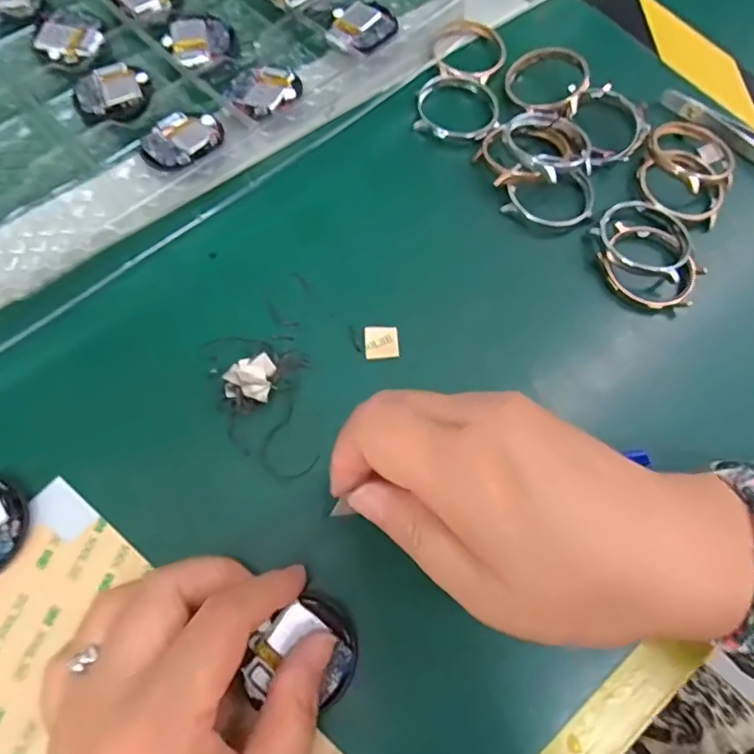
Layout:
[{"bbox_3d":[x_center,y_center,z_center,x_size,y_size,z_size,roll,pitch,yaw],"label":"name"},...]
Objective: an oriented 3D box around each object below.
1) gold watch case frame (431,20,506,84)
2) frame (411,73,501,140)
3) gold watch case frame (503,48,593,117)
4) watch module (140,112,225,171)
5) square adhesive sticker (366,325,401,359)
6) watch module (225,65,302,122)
[{"bbox_3d":[0.054,-0.192,0.330,0.043,0.010,0.045,11,68,1],"label":"gold watch case frame"},{"bbox_3d":[0.046,-0.153,0.315,0.046,0.011,0.044,6,68,-1],"label":"frame"},{"bbox_3d":[0.096,-0.169,0.317,0.045,0.015,0.041,22,69,6],"label":"gold watch case frame"},{"bbox_3d":[-0.100,-0.122,0.285,0.041,0.008,0.035,-41,76,-17],"label":"watch module"},{"bbox_3d":[0.002,-0.016,0.261,0.016,0.004,0.017,-7,68,-4],"label":"square adhesive sticker"},{"bbox_3d":[-0.060,-0.155,0.300,0.038,0.007,0.037,-35,74,-15],"label":"watch module"}]

